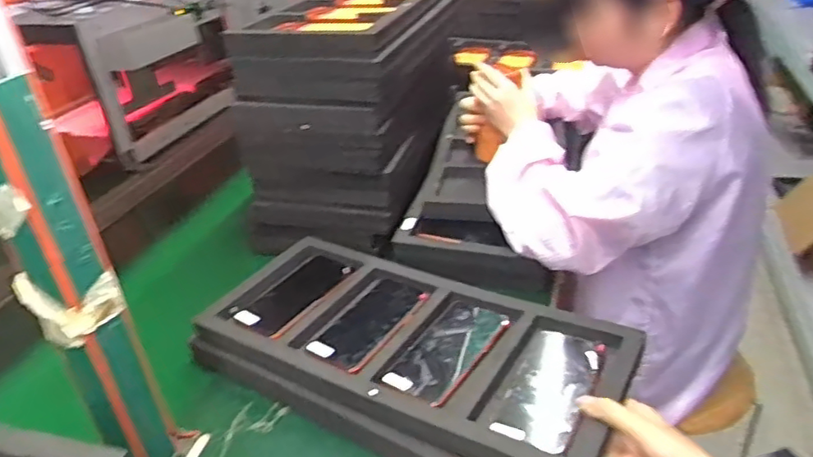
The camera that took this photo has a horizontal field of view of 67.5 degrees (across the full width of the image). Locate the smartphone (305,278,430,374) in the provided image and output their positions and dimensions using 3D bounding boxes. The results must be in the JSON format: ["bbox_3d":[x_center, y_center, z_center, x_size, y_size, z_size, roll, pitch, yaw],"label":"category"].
[{"bbox_3d":[-0.044,0.113,0.737,0.079,0.012,0.156,18,37,32],"label":"smartphone"}]

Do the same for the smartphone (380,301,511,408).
[{"bbox_3d":[0.047,0.135,0.687,0.082,0.014,0.157,18,38,33],"label":"smartphone"}]

